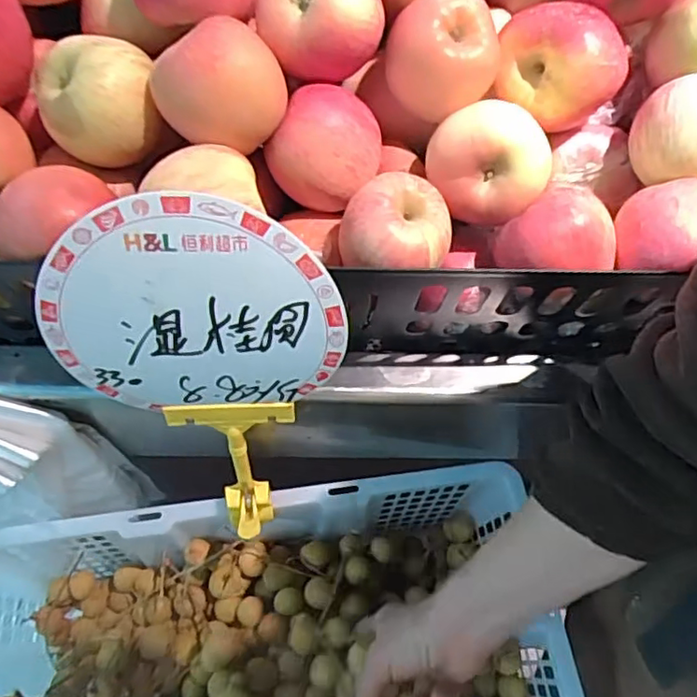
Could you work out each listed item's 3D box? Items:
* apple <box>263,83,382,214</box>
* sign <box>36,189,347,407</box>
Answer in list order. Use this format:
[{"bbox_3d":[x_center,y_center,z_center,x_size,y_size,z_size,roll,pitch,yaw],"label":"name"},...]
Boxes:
[{"bbox_3d":[-0.011,-0.124,0.379,0.059,0.058,0.067,29,63,12],"label":"apple"},{"bbox_3d":[-0.087,-0.017,0.338,0.161,0.147,0.009,-3,42,1],"label":"sign"}]

